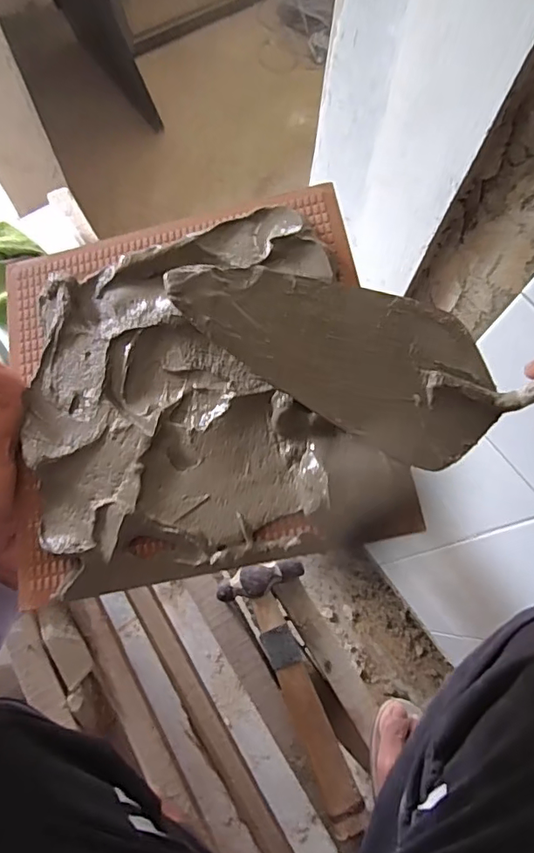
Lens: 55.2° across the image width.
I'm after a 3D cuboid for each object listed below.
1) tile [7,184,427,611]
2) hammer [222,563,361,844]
[{"bbox_3d":[-0.039,-0.024,0.266,0.185,0.036,0.193,-10,71,-3],"label":"tile"},{"bbox_3d":[0.043,0.296,0.578,0.093,0.024,0.287,-22,72,-7],"label":"hammer"}]

